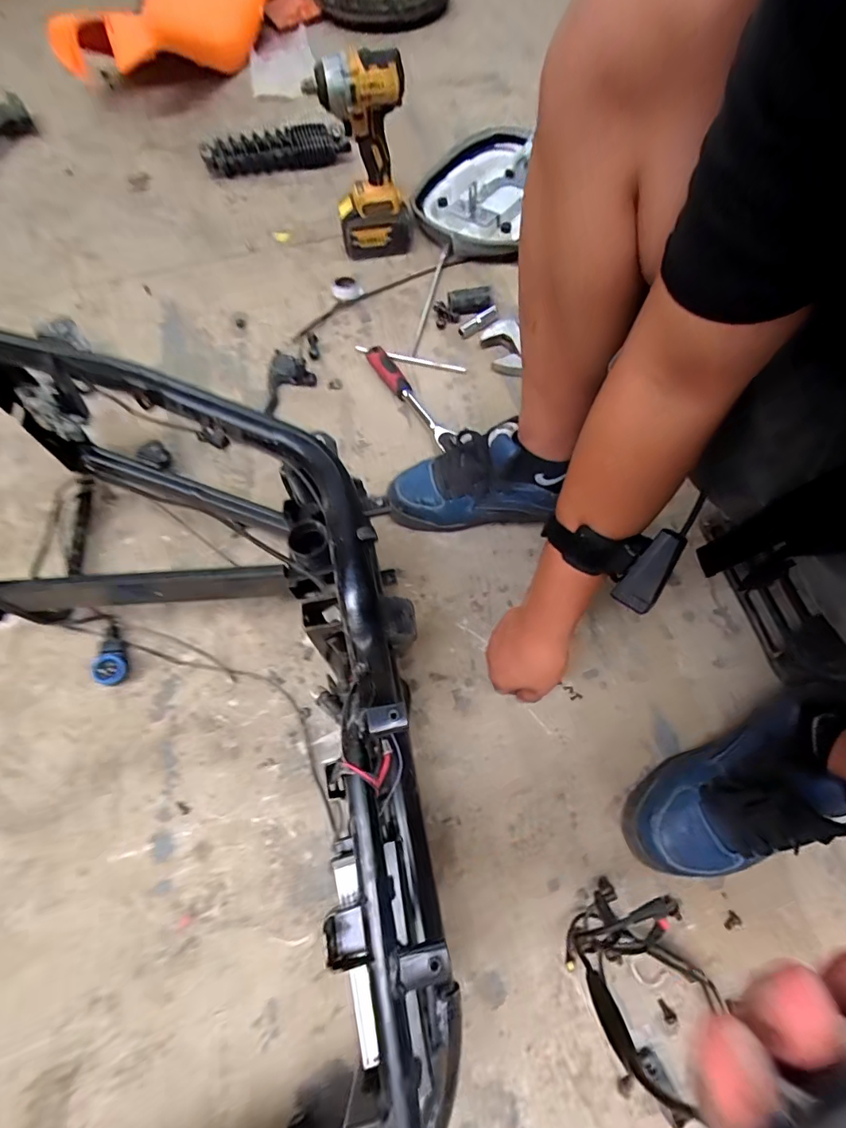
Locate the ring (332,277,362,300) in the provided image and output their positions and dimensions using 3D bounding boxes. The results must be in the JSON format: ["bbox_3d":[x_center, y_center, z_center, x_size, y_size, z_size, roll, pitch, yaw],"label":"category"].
[{"bbox_3d":[-0.133,-0.479,0.846,0.047,0.021,0.047,1,65,-1],"label":"ring"}]

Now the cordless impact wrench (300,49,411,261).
[{"bbox_3d":[-0.098,-0.661,0.797,0.134,0.265,0.089,-9,66,-6],"label":"cordless impact wrench"}]

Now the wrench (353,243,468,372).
[{"bbox_3d":[0.008,-0.452,0.843,0.177,0.013,0.288,12,65,4],"label":"wrench"}]

